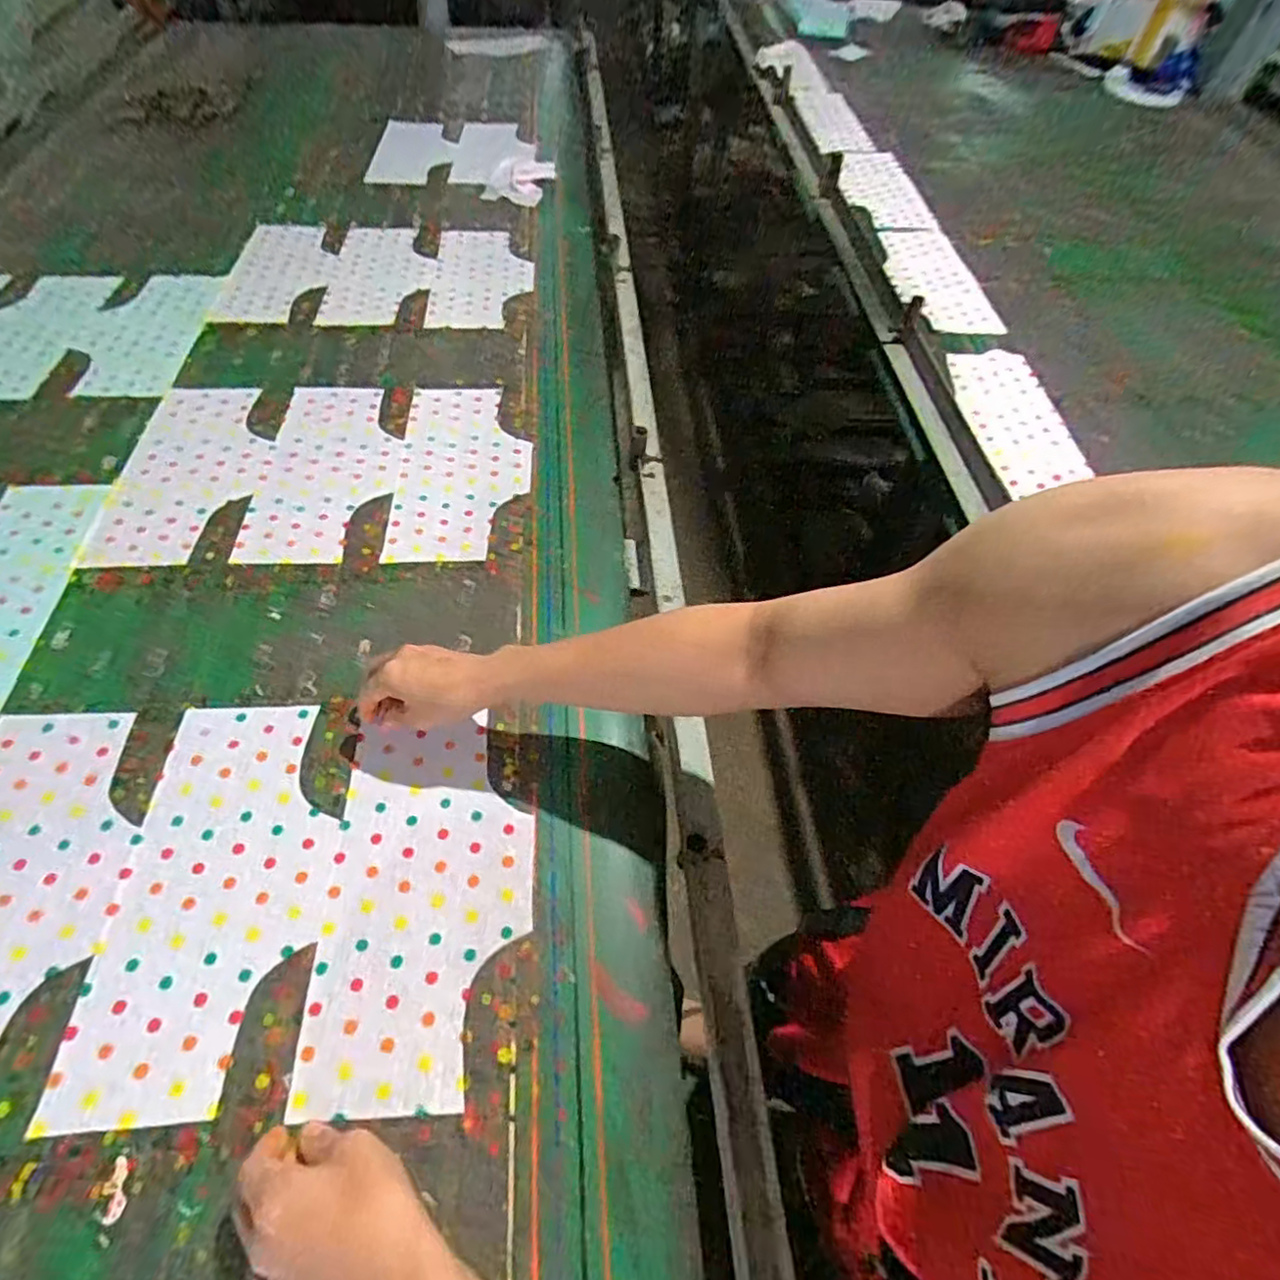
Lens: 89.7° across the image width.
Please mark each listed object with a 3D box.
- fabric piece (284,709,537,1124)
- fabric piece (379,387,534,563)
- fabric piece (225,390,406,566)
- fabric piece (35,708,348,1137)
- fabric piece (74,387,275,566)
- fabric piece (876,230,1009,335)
[{"bbox_3d":[-0.176,0.210,0.539,0.164,0.006,0.298,-1,56,-4],"label":"fabric piece"},{"bbox_3d":[-0.225,-0.228,0.827,0.164,0.009,0.317,-2,56,-5],"label":"fabric piece"},{"bbox_3d":[-0.390,-0.223,0.813,0.157,0.007,0.319,-1,56,-4],"label":"fabric piece"},{"bbox_3d":[-0.342,0.198,0.531,0.161,0.004,0.317,-1,56,-4],"label":"fabric piece"},{"bbox_3d":[-0.554,-0.220,0.801,0.164,0.004,0.316,-2,56,-5],"label":"fabric piece"},{"bbox_3d":[0.507,-0.635,1.119,0.145,0.016,0.337,4,51,-1],"label":"fabric piece"}]

